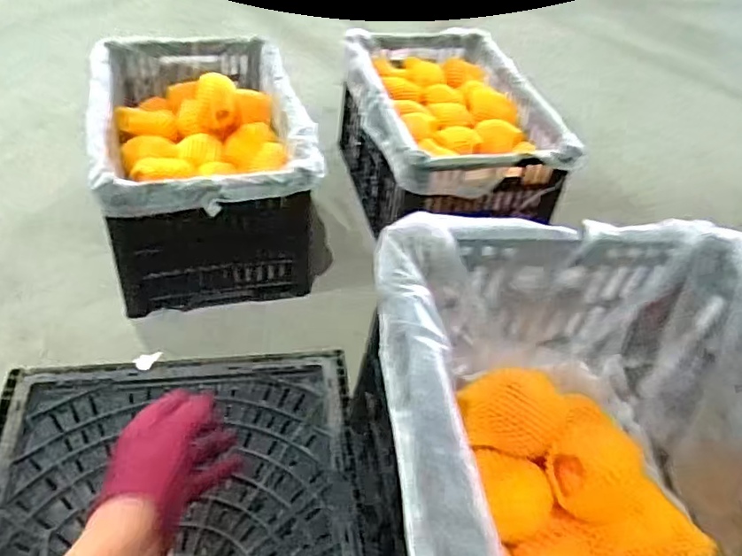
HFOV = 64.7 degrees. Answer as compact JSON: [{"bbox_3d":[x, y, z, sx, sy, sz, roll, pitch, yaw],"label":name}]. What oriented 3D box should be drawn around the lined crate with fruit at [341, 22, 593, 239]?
[{"bbox_3d":[0.153,-0.301,1.298,0.374,0.279,0.556,-8,47,-15],"label":"lined crate with fruit"}]

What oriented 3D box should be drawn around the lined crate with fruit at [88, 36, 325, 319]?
[{"bbox_3d":[-0.322,-0.234,1.144,0.355,0.263,0.546,-10,48,-16],"label":"lined crate with fruit"}]

